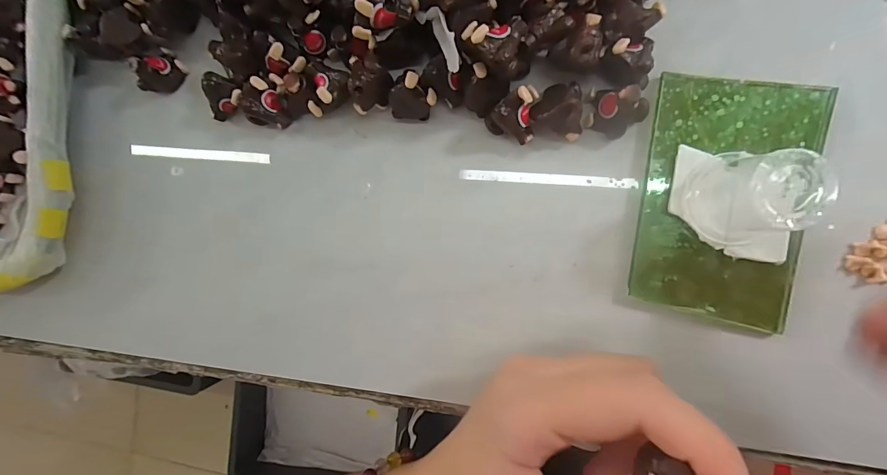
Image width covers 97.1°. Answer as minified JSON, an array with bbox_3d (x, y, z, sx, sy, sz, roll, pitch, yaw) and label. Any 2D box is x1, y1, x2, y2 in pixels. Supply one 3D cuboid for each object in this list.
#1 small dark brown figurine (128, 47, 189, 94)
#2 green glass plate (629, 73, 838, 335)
[{"bbox_3d":[-0.147,-0.085,0.199,0.013,0.021,0.023,35,96,7],"label":"small dark brown figurine"},{"bbox_3d":[0.122,-0.017,0.170,0.067,0.008,0.102,10,93,9],"label":"green glass plate"}]

